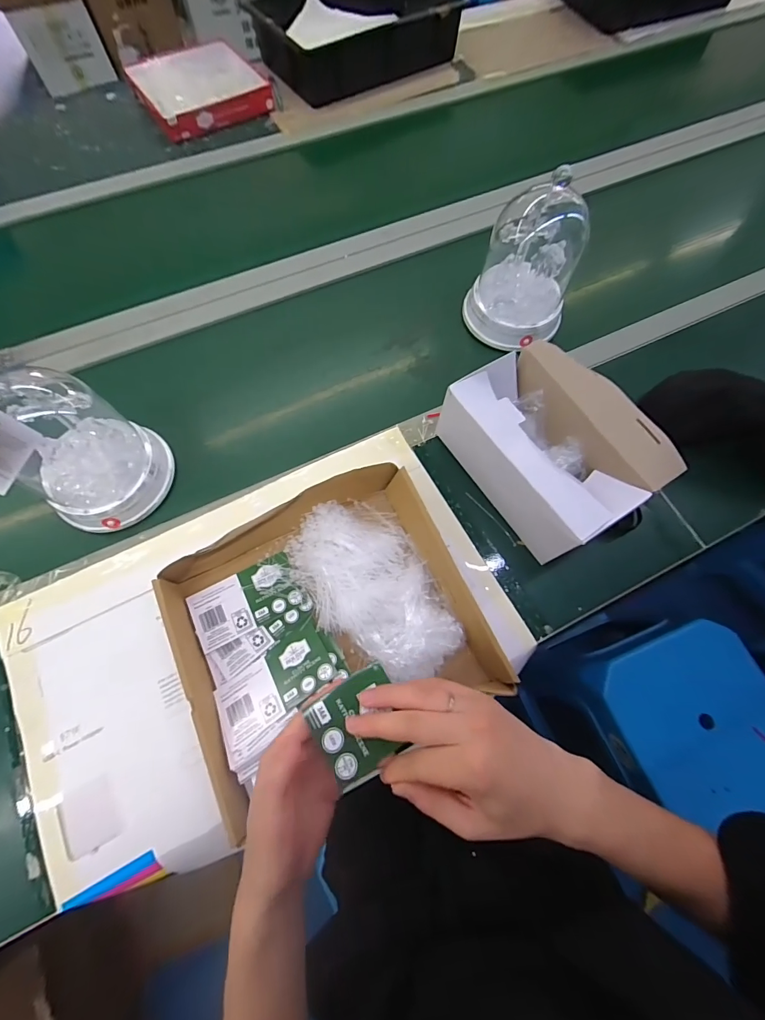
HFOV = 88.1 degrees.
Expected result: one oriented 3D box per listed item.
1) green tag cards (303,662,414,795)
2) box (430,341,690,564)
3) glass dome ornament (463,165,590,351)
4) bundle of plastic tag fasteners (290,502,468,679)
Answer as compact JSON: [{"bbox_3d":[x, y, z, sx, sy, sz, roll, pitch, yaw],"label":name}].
[{"bbox_3d":[-0.015,0.165,0.304,0.064,0.012,0.067,-27,72,-11],"label":"green tag cards"},{"bbox_3d":[0.208,-0.079,0.499,0.170,0.103,0.224,-32,73,-12],"label":"box"},{"bbox_3d":[0.206,-0.343,0.549,0.139,0.190,0.122,19,70,6],"label":"glass dome ornament"},{"bbox_3d":[-0.012,0.089,0.467,0.137,0.038,0.226,-35,74,-13],"label":"bundle of plastic tag fasteners"}]

